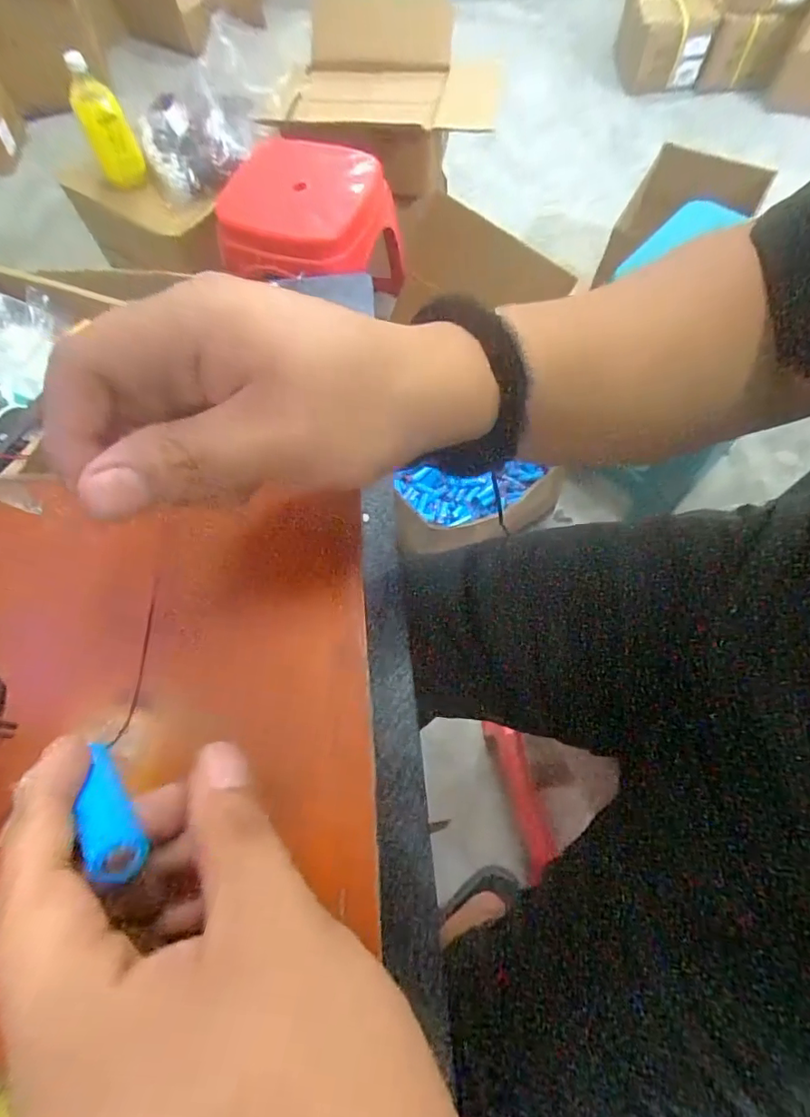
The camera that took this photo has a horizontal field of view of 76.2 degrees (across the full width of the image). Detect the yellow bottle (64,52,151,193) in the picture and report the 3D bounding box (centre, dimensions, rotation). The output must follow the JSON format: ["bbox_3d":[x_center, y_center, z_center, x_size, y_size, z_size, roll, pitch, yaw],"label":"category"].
[{"bbox_3d":[-0.564,-0.817,0.969,0.084,0.175,0.081,-23,68,-8],"label":"yellow bottle"}]

